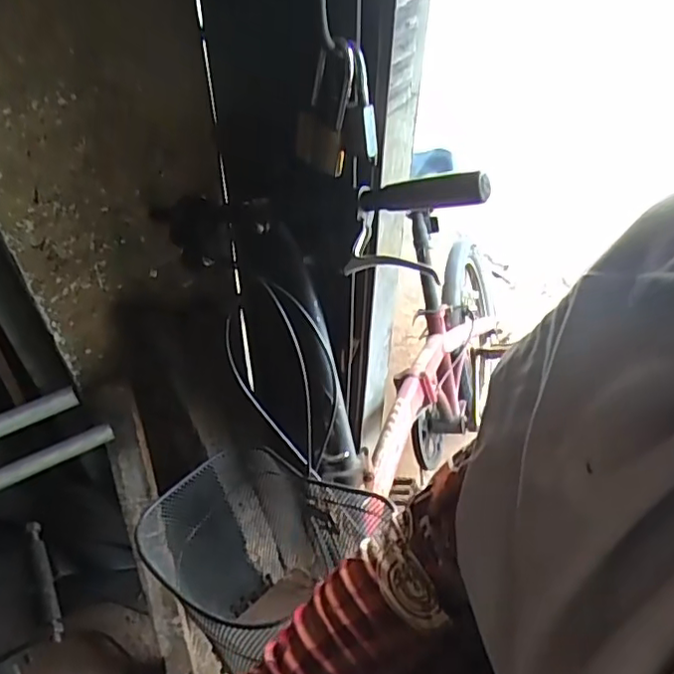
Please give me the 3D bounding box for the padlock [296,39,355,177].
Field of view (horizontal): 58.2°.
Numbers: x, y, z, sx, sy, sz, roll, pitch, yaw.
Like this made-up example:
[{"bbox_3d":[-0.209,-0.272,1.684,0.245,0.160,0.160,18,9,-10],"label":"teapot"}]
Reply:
[{"bbox_3d":[-0.013,-0.203,0.549,0.060,0.154,0.028,28,64,10],"label":"padlock"}]

